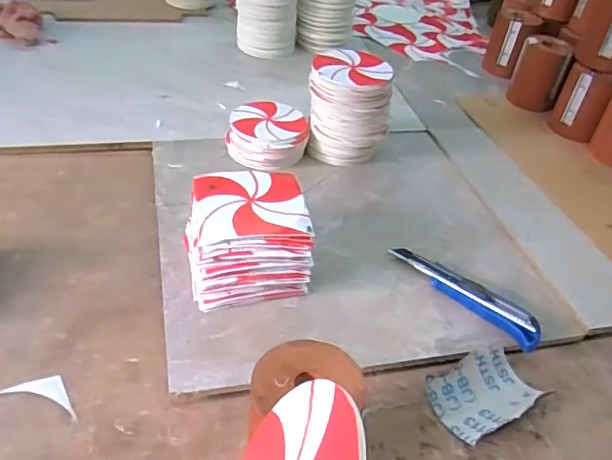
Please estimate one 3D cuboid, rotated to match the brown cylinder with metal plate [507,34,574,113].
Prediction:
[{"bbox_3d":[0.380,-0.255,0.917,0.075,0.094,0.076,18,42,13],"label":"brown cylinder with metal plate"}]

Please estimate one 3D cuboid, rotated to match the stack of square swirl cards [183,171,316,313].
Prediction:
[{"bbox_3d":[-0.059,0.008,0.554,0.113,0.083,0.112,-6,43,-14],"label":"stack of square swirl cards"}]

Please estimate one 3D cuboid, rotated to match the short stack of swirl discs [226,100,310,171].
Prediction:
[{"bbox_3d":[-0.050,-0.125,0.744,0.102,0.046,0.106,4,41,-4],"label":"short stack of swirl discs"}]

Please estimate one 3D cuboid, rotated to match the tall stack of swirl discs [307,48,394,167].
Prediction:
[{"bbox_3d":[0.055,-0.156,0.733,0.105,0.123,0.093,9,41,3],"label":"tall stack of swirl discs"}]

